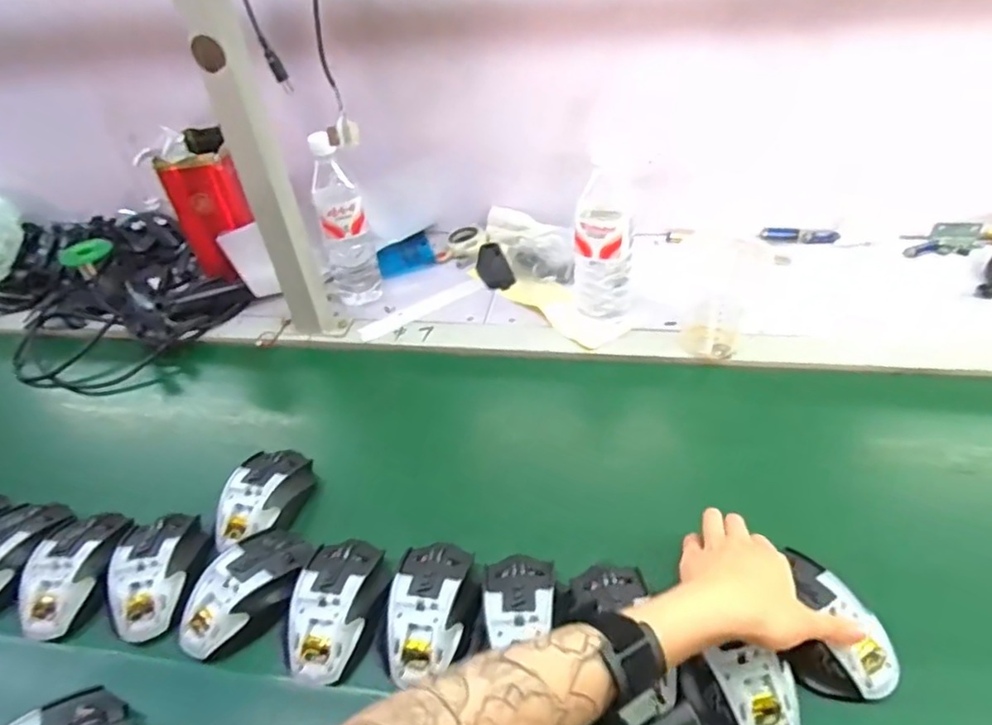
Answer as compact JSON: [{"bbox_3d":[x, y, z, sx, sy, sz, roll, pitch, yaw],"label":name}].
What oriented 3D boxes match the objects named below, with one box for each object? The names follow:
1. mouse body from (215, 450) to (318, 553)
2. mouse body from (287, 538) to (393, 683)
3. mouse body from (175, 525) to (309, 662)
[{"bbox_3d":[-0.226,0.132,0.605,0.069,0.037,0.114,4,42,11],"label":"mouse body"},{"bbox_3d":[-0.128,0.197,0.508,0.071,0.034,0.113,2,42,9],"label":"mouse body"},{"bbox_3d":[-0.211,0.193,0.525,0.075,0.034,0.116,21,48,28],"label":"mouse body"}]

